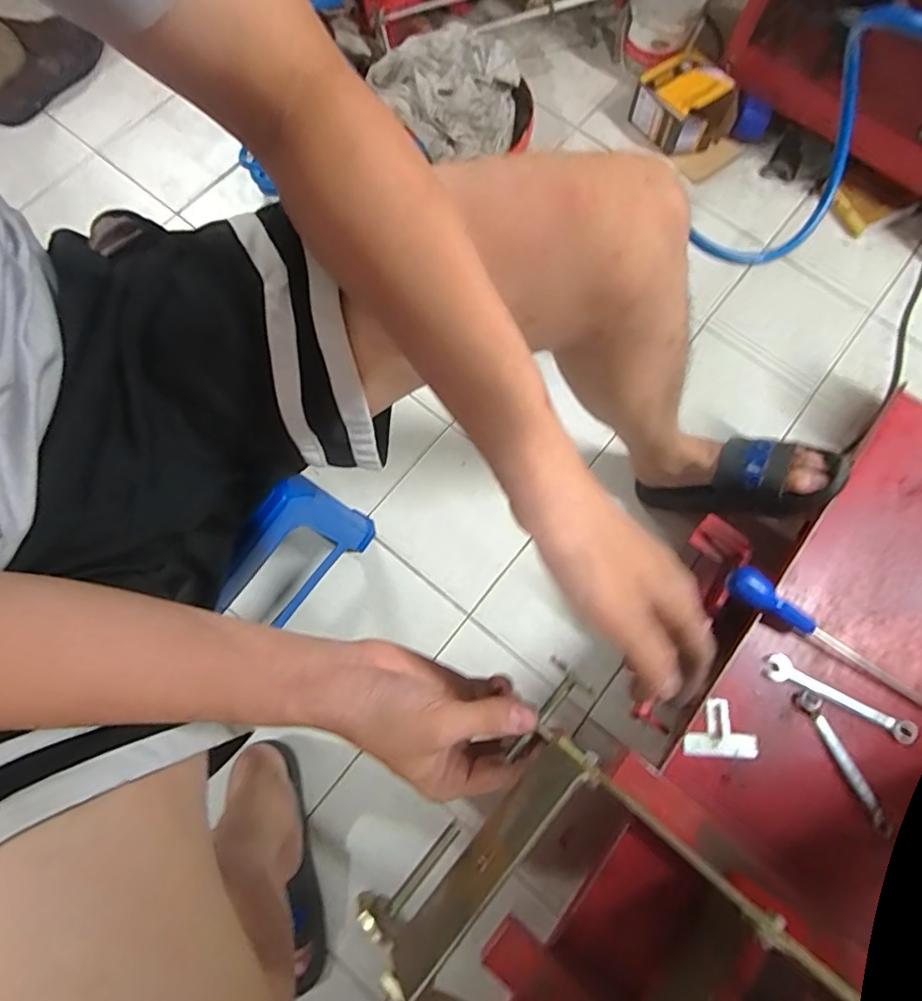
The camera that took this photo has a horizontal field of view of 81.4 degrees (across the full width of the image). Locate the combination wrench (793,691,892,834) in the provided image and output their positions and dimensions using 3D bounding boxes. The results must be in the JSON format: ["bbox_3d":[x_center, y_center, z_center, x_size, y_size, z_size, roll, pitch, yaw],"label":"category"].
[{"bbox_3d":[0.368,0.250,0.510,0.021,0.006,0.134,-25,77,-8],"label":"combination wrench"}]

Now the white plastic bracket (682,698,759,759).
[{"bbox_3d":[0.255,0.226,0.530,0.066,0.013,0.054,3,75,0],"label":"white plastic bracket"}]

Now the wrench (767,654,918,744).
[{"bbox_3d":[0.378,0.196,0.533,0.140,0.005,0.027,25,72,11],"label":"wrench"}]

